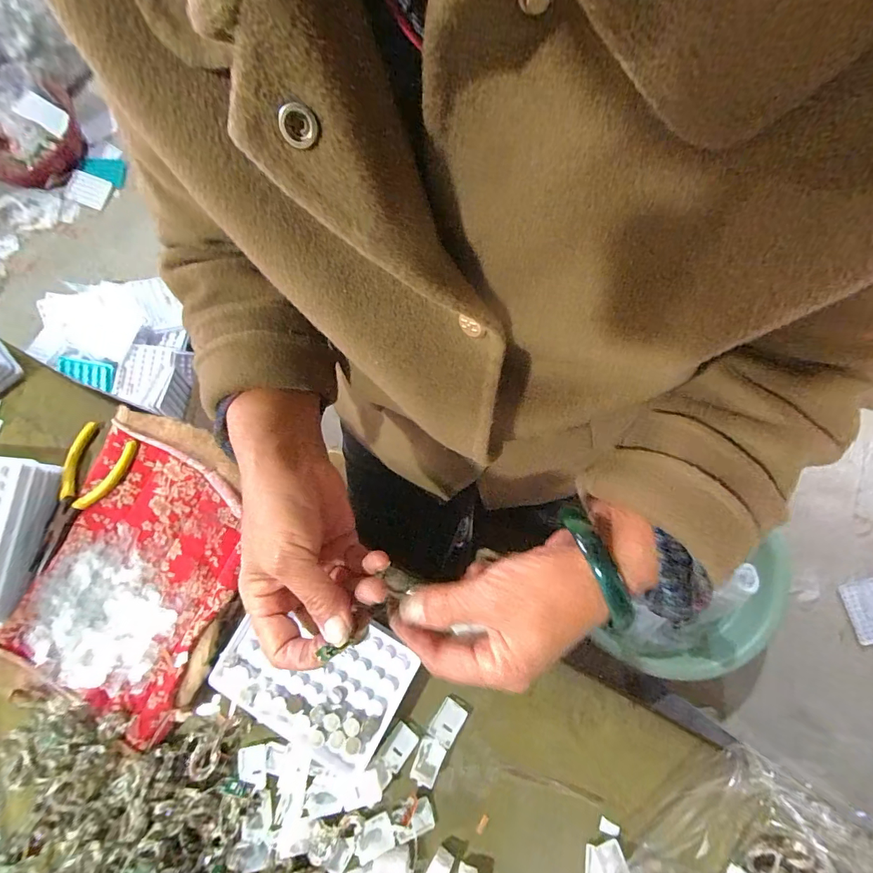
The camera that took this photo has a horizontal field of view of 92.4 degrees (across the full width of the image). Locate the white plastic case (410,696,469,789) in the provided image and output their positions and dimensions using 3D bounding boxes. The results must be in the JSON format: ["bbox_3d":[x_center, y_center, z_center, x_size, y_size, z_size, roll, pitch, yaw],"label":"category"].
[{"bbox_3d":[0.001,0.224,0.308,0.020,0.012,0.054,30,78,9],"label":"white plastic case"}]

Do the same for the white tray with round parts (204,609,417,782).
[{"bbox_3d":[-0.091,0.177,0.307,0.133,0.014,0.094,20,76,7],"label":"white tray with round parts"}]

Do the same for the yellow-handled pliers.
[{"bbox_3d":[-0.305,0.051,0.353,0.061,0.018,0.120,21,76,7],"label":"yellow-handled pliers"}]

